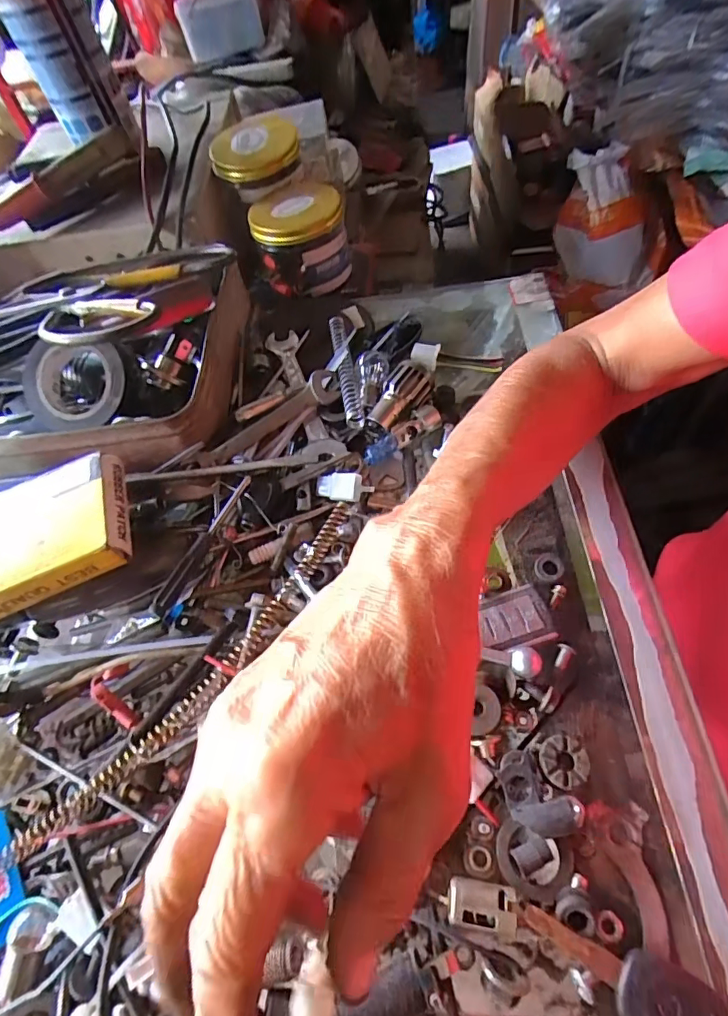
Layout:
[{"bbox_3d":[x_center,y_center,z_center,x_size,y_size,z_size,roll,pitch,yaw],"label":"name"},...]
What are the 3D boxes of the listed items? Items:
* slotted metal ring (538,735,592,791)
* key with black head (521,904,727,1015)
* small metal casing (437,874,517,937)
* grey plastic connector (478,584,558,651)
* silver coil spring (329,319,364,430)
[{"bbox_3d":[0.091,0.117,0.232,0.020,0.010,0.021,-4,57,5],"label":"slotted metal ring"},{"bbox_3d":[0.096,0.179,0.193,0.072,0.013,0.026,20,62,19],"label":"key with black head"},{"bbox_3d":[0.046,0.161,0.205,0.028,0.012,0.016,8,57,3],"label":"small metal casing"},{"bbox_3d":[0.078,0.058,0.268,0.036,0.006,0.031,-14,57,-2],"label":"grey plastic connector"},{"bbox_3d":[-0.013,-0.103,0.371,0.012,0.016,0.116,-10,56,1],"label":"silver coil spring"}]

